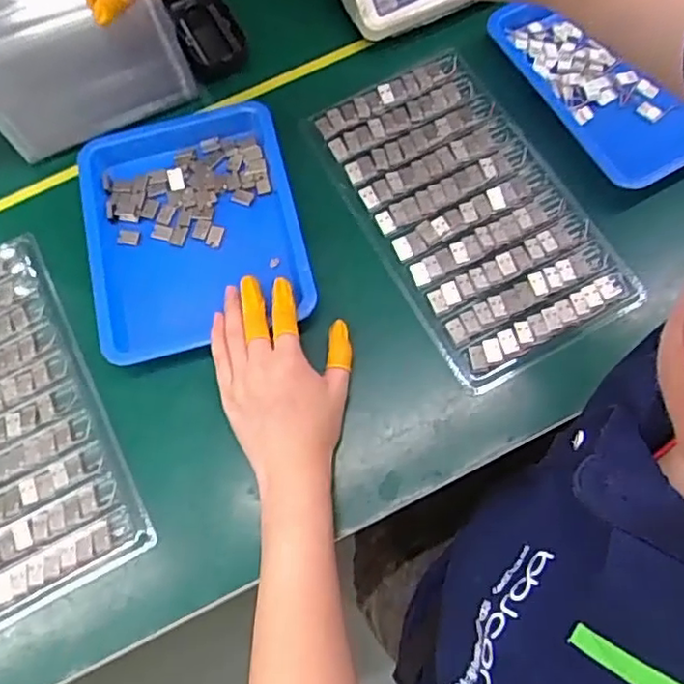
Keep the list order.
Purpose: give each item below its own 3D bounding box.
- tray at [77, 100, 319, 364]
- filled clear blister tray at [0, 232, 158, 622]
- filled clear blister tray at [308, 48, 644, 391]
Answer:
[{"bbox_3d":[-0.127,-0.101,0.541,0.174,0.033,0.214,-17,70,-4],"label":"tray"},{"bbox_3d":[-0.277,0.064,0.509,0.163,0.015,0.288,-27,71,-7],"label":"filled clear blister tray"},{"bbox_3d":[0.100,-0.114,0.541,0.149,0.016,0.288,-27,71,-6],"label":"filled clear blister tray"}]

